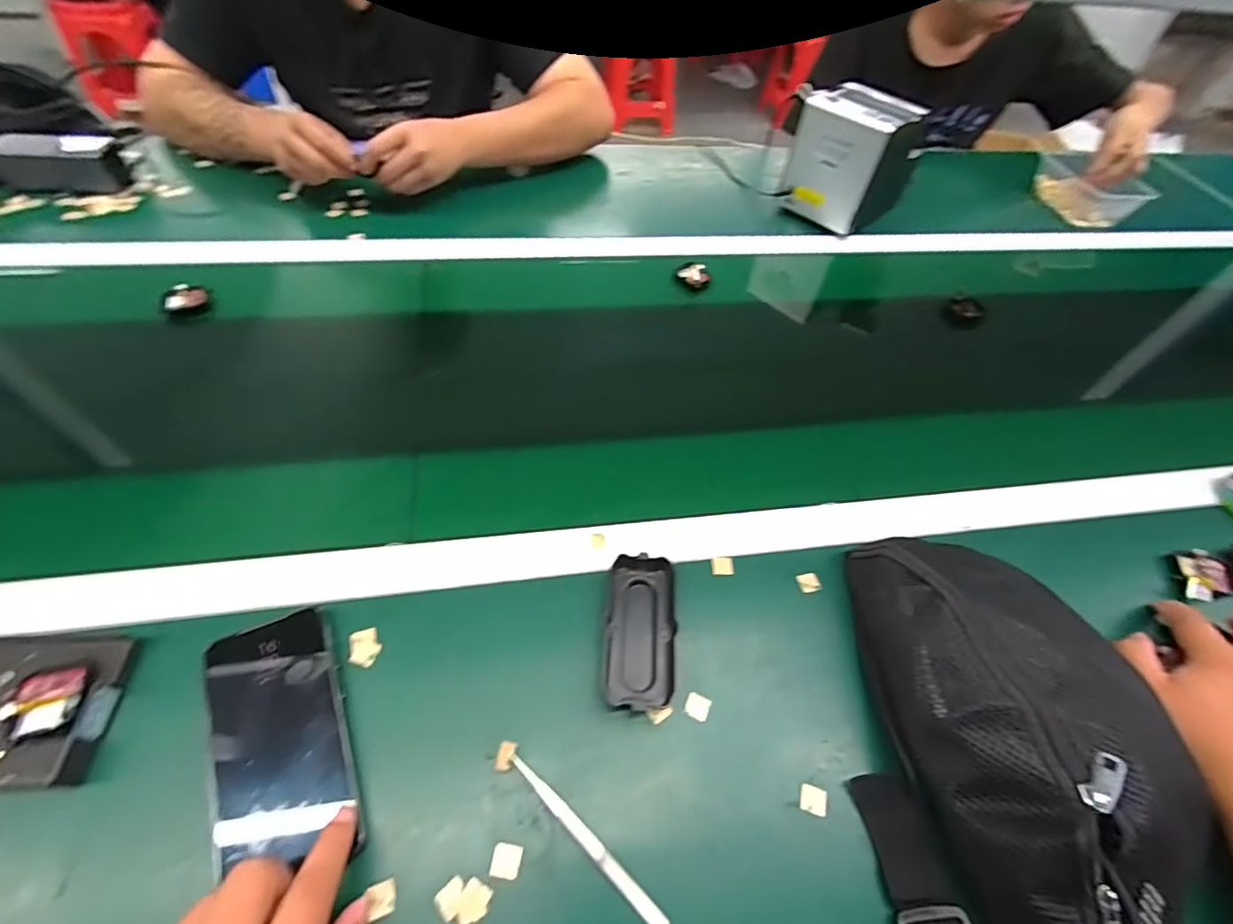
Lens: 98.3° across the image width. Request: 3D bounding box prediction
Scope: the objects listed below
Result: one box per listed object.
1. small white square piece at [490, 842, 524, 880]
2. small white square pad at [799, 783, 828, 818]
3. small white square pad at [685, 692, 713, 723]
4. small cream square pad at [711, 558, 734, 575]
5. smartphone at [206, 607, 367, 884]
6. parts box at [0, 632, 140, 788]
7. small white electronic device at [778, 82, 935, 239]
[{"bbox_3d":[-0.067,0.243,0.325,0.018,0.004,0.017,11,53,2],"label":"small white square piece"},{"bbox_3d":[0.133,0.227,0.358,0.018,0.004,0.016,19,54,7],"label":"small white square pad"},{"bbox_3d":[0.059,0.178,0.386,0.017,0.004,0.017,23,55,10],"label":"small white square pad"},{"bbox_3d":[0.090,0.088,0.451,0.019,0.004,0.015,-1,54,-7],"label":"small cream square pad"},{"bbox_3d":[-0.219,0.173,0.345,0.076,0.008,0.145,-16,61,-20],"label":"smartphone"},{"bbox_3d":[-0.400,0.156,0.339,0.140,0.026,0.087,1,54,-5],"label":"parts box"},{"bbox_3d":[0.339,-0.439,0.767,0.138,0.134,0.141,38,59,20],"label":"small white electronic device"}]

